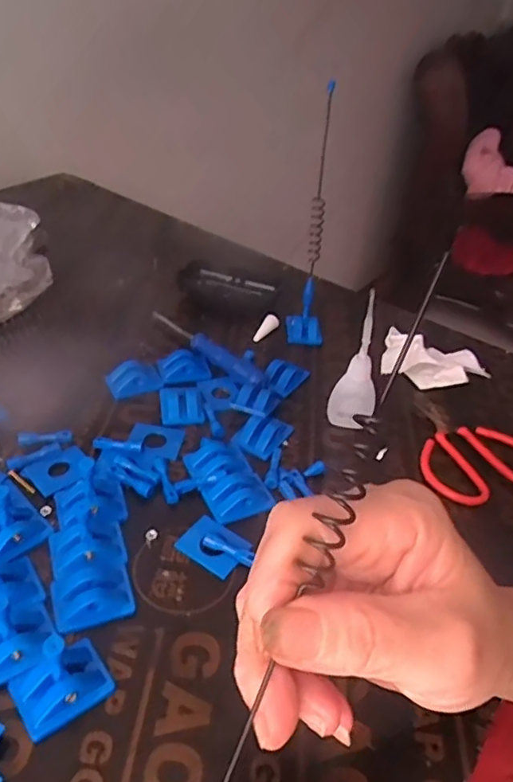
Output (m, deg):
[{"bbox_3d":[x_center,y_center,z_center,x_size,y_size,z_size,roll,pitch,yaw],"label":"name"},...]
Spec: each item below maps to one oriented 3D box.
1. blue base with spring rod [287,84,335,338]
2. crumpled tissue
[{"bbox_3d":[0.058,-0.149,0.534,0.033,0.217,0.059,9,38,4],"label":"blue base with spring rod"},{"bbox_3d":[0.163,-0.029,0.539,0.090,0.034,0.057,15,39,11],"label":"crumpled tissue"}]

